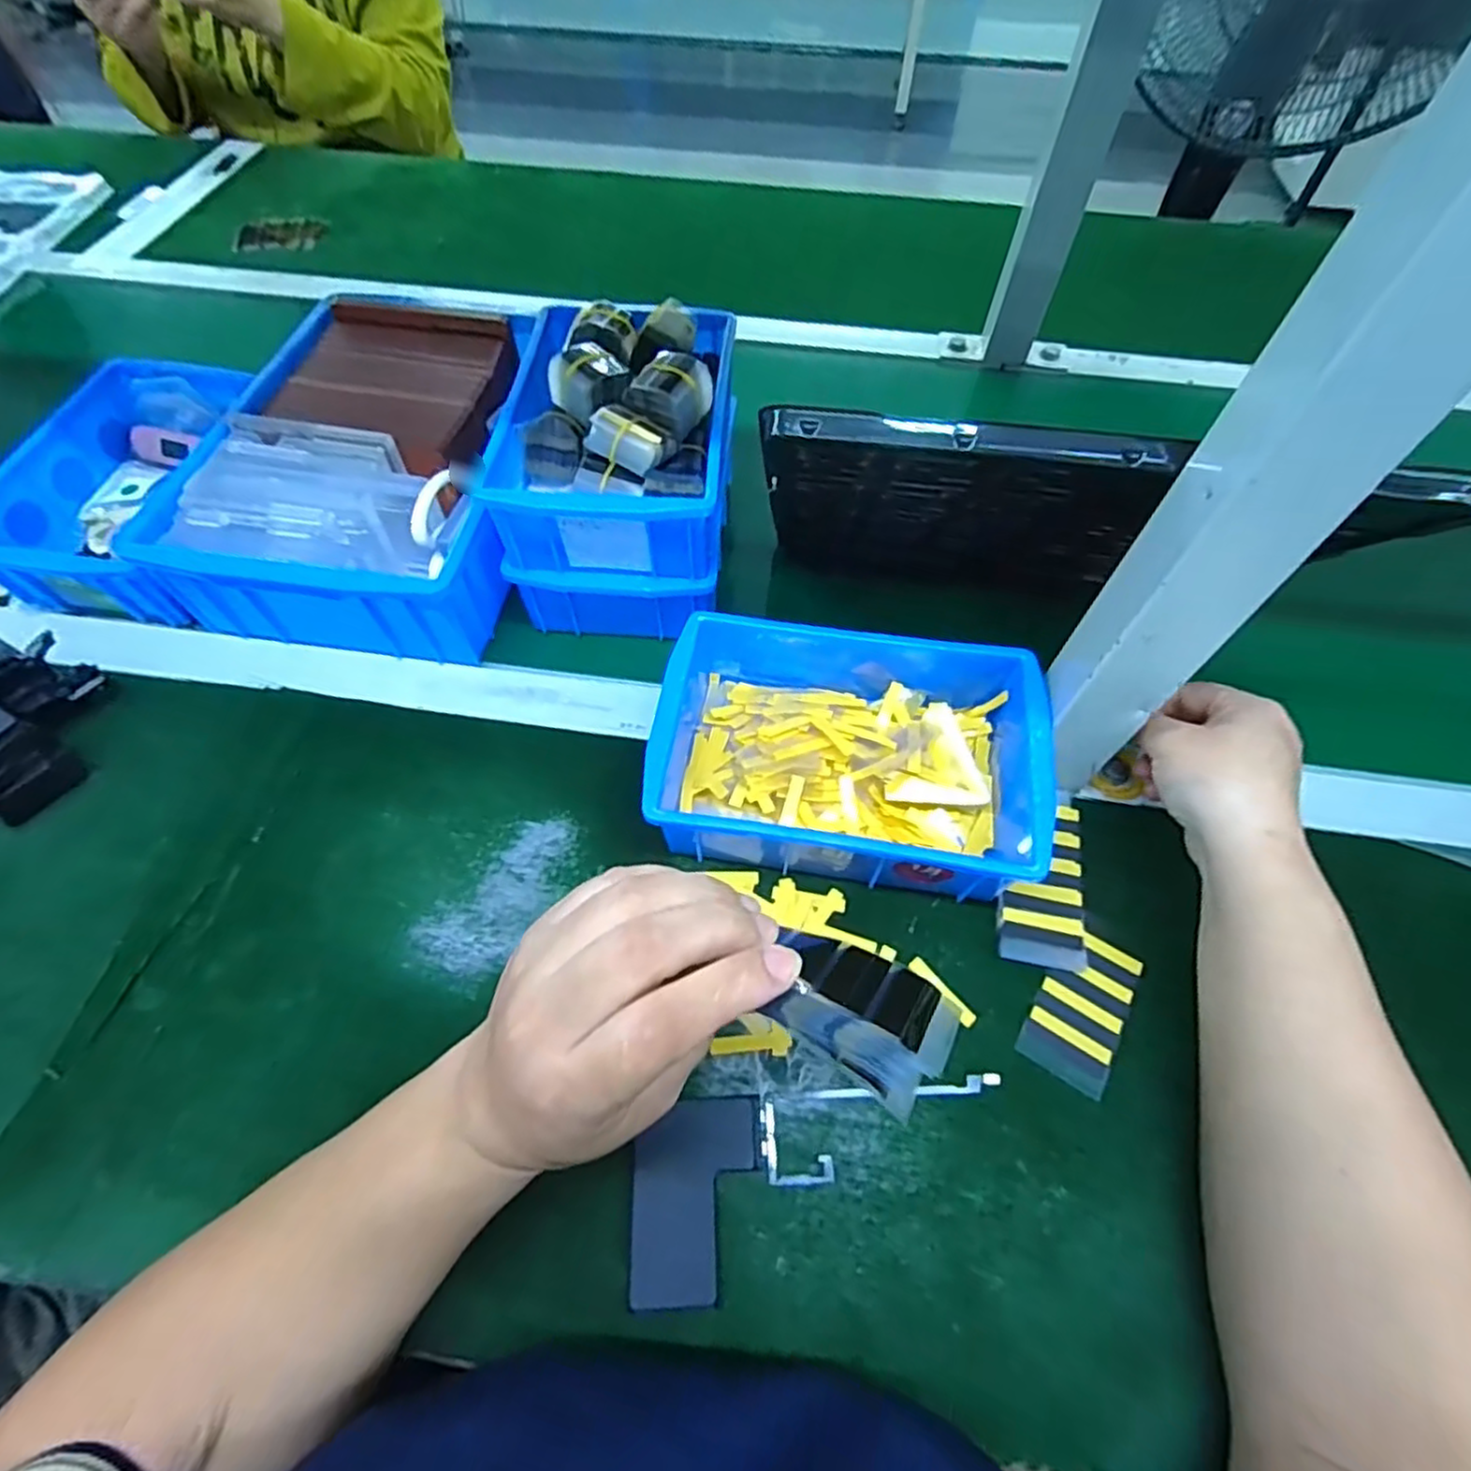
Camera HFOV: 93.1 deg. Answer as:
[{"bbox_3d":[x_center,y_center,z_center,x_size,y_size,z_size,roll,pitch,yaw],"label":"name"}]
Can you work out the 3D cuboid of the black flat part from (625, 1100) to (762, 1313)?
[{"bbox_3d":[-0.017,0.204,0.308,0.056,0.005,0.077,0,59,-1],"label":"black flat part"}]

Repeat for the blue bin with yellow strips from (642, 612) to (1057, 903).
[{"bbox_3d":[0.060,0.006,0.395,0.201,0.072,0.148,10,59,4],"label":"blue bin with yellow strips"}]

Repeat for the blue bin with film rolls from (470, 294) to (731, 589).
[{"bbox_3d":[-0.073,-0.190,0.441,0.133,0.081,0.190,3,59,0],"label":"blue bin with film rolls"}]

